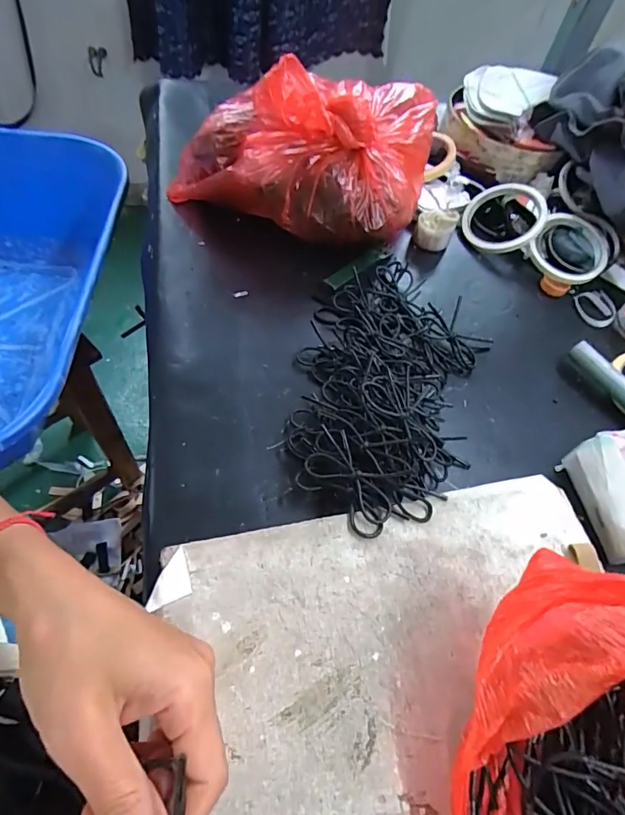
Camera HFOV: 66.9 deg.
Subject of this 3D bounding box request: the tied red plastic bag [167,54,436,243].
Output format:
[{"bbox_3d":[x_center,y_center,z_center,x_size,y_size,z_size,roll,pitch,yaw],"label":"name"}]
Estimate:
[{"bbox_3d":[-0.007,-0.283,0.511,0.263,0.127,0.206,11,56,-1],"label":"tied red plastic bag"}]

